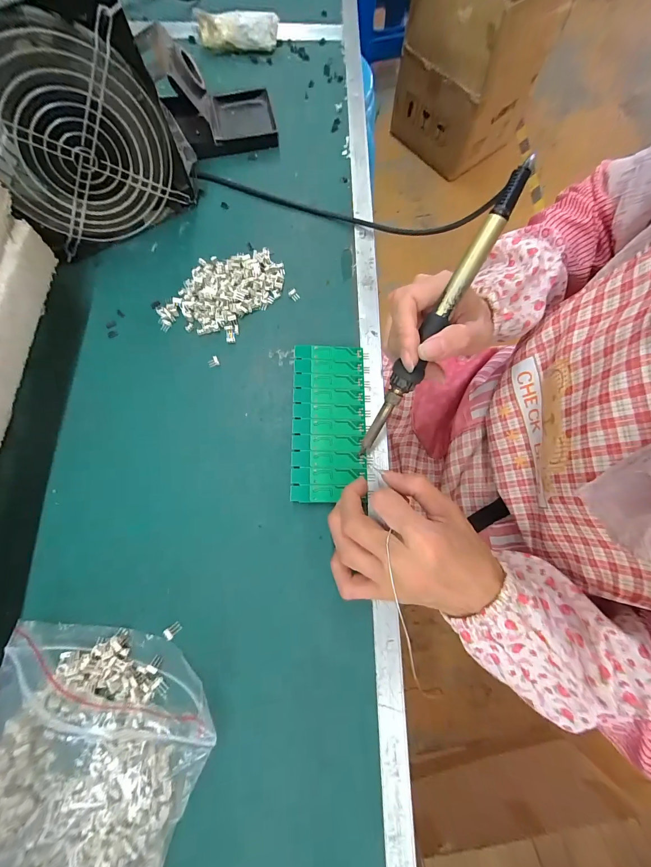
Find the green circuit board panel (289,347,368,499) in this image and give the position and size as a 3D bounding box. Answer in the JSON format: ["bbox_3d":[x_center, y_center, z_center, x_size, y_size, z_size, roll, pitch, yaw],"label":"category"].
[{"bbox_3d":[0.002,-0.012,0.271,0.062,0.004,0.136,4,75,-1],"label":"green circuit board panel"}]

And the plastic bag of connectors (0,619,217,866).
[{"bbox_3d":[-0.170,0.247,0.182,0.148,0.045,0.225,19,75,3],"label":"plastic bag of connectors"}]

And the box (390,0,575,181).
[{"bbox_3d":[0.536,-1.365,1.162,0.441,0.432,0.413,-43,80,-11],"label":"box"}]

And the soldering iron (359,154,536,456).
[{"bbox_3d":[0.071,-0.069,0.217,0.018,0.014,0.205,28,111,6],"label":"soldering iron"}]

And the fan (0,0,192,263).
[{"bbox_3d":[-0.205,-0.245,0.255,0.156,0.151,0.057,-33,79,-10],"label":"fan"}]

